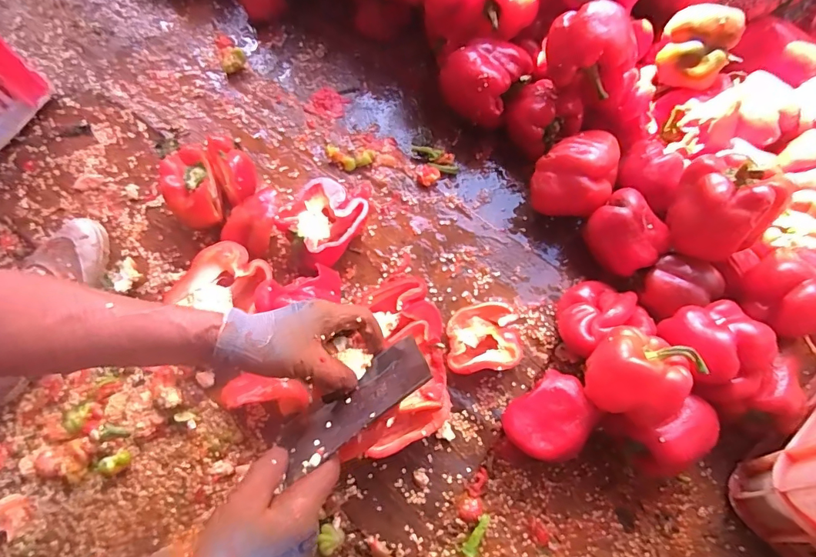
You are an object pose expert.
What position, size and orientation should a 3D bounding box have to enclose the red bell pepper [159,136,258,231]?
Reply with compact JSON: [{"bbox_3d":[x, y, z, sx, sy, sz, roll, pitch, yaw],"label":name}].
[{"bbox_3d":[-0.250,-0.118,0.574,0.110,0.081,0.090,-37,74,-12],"label":"red bell pepper"}]

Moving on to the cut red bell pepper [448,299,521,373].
[{"bbox_3d":[0.085,0.067,0.527,0.076,0.053,0.083,-2,72,-1],"label":"cut red bell pepper"}]

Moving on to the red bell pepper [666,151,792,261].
[{"bbox_3d":[0.339,-0.083,0.478,0.096,0.090,0.101,0,71,0],"label":"red bell pepper"}]

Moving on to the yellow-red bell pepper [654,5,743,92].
[{"bbox_3d":[0.351,-0.286,0.550,0.084,0.078,0.071,34,74,11],"label":"yellow-red bell pepper"}]

